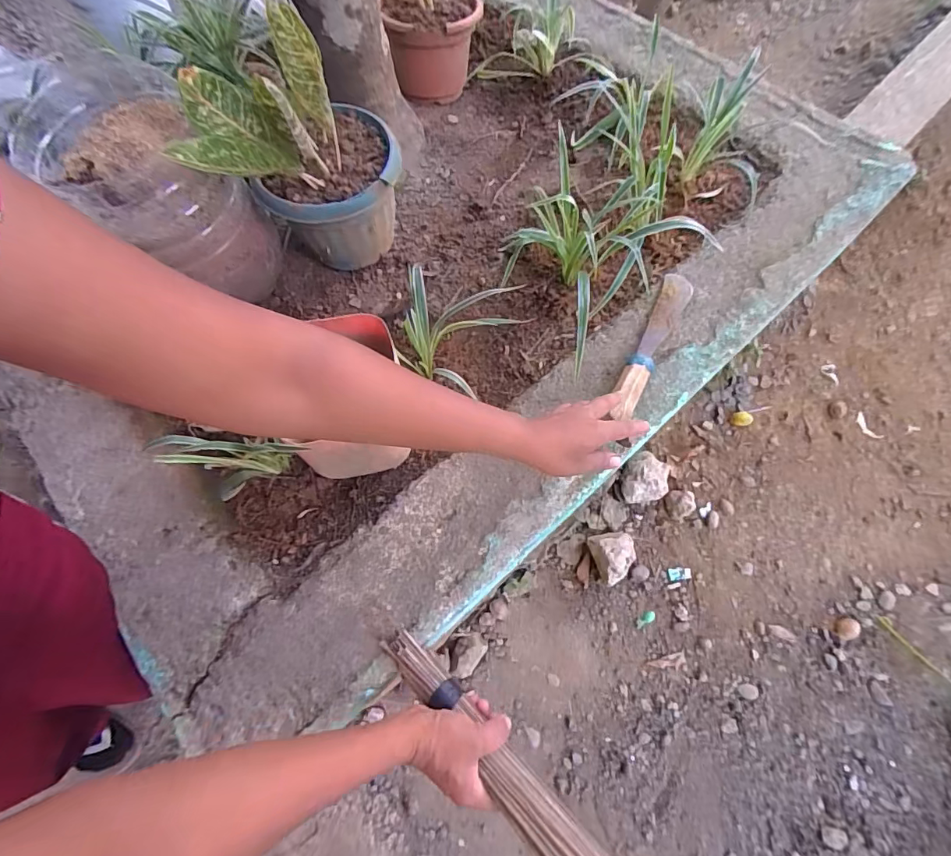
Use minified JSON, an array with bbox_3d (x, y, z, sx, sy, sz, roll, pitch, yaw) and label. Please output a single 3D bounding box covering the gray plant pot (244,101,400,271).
[{"bbox_3d":[-0.180,-0.303,0.654,0.191,0.152,0.159,-34,68,-12],"label":"gray plant pot"}]

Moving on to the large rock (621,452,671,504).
[{"bbox_3d":[0.414,0.126,1.139,0.112,0.055,0.131,19,68,12],"label":"large rock"}]

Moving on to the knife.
[{"bbox_3d":[0.227,-0.101,0.607,0.042,0.028,0.297,24,63,14],"label":"knife"}]

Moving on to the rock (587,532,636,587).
[{"bbox_3d":[0.323,0.283,1.062,0.107,0.114,0.110,-20,66,-6],"label":"rock"}]

